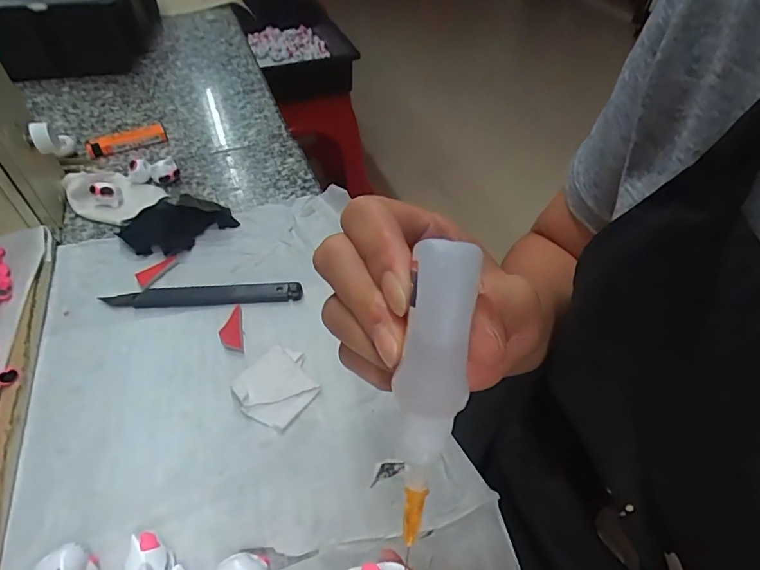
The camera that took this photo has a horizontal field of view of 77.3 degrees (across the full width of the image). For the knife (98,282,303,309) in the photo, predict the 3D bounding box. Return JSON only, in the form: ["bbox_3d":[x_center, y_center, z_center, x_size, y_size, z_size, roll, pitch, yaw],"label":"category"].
[{"bbox_3d":[-0.131,0.007,0.355,0.143,0.007,0.019,0,47,-1],"label":"knife"}]

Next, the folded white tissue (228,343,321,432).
[{"bbox_3d":[-0.065,0.062,0.300,0.048,0.007,0.049,27,52,23],"label":"folded white tissue"}]

